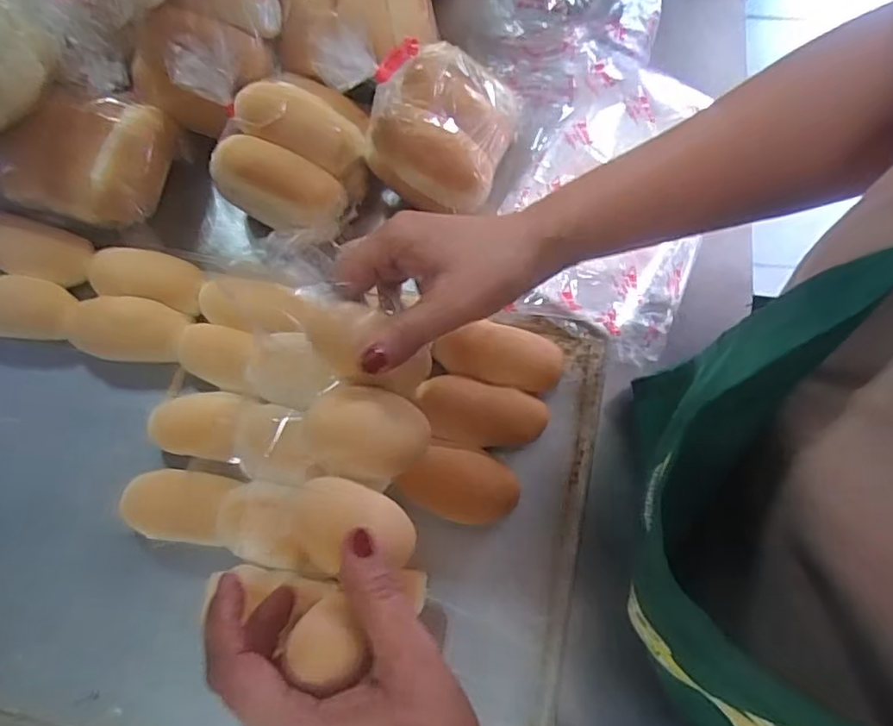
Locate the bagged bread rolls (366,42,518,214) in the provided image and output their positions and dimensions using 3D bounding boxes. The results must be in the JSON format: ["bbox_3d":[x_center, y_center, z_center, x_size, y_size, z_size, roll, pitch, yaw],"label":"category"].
[{"bbox_3d":[-0.005,-0.166,0.429,0.095,0.053,0.101,4,82,-33],"label":"bagged bread rolls"}]

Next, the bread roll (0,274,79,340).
[{"bbox_3d":[-0.308,-0.039,0.437,0.075,0.027,0.041,4,75,3],"label":"bread roll"}]

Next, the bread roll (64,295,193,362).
[{"bbox_3d":[-0.223,-0.022,0.433,0.085,0.034,0.042,2,75,3],"label":"bread roll"}]

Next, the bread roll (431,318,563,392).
[{"bbox_3d":[0.035,-0.003,0.418,0.083,0.033,0.039,10,75,5],"label":"bread roll"}]

